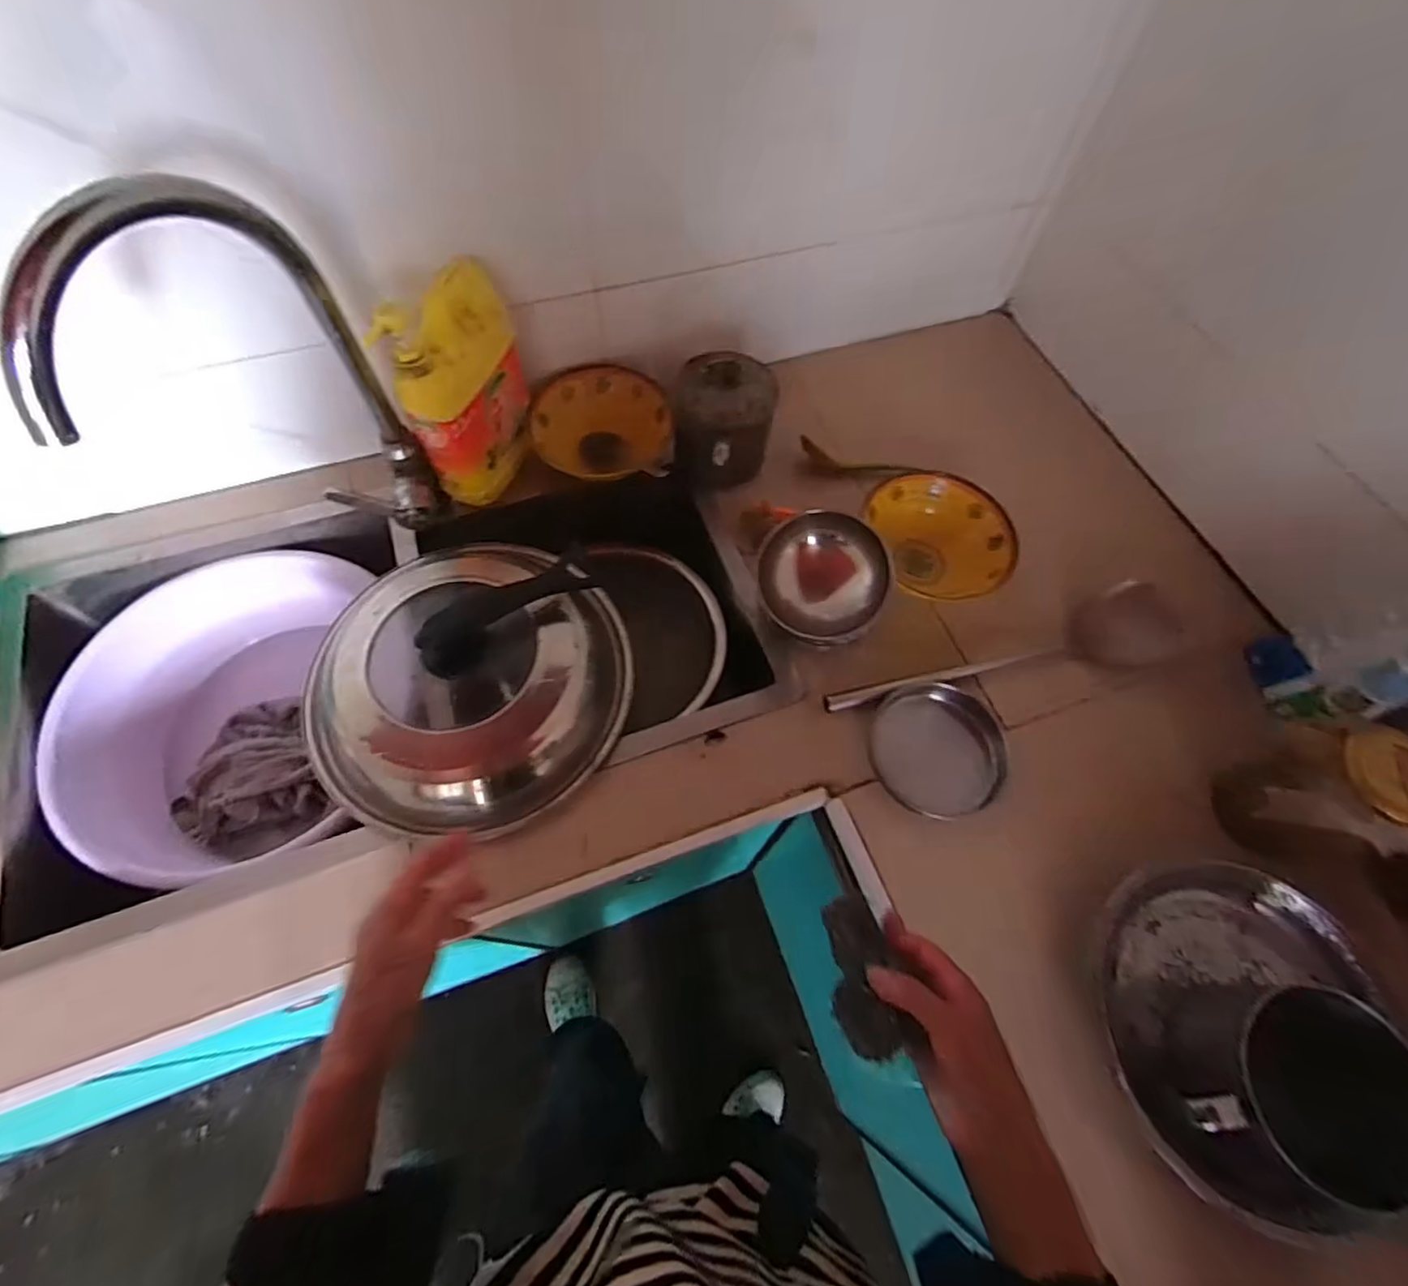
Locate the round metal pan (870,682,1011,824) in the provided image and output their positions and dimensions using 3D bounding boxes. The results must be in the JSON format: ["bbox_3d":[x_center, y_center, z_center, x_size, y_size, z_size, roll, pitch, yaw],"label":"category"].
[{"bbox_3d":[0.235,0.106,0.627,0.133,0.051,0.112,11,63,3],"label":"round metal pan"}]

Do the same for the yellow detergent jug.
[{"bbox_3d":[-0.237,-0.271,0.655,0.063,0.215,0.153,24,65,9],"label":"yellow detergent jug"}]

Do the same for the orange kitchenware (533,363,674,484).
[{"bbox_3d":[-0.126,-0.275,0.786,0.164,0.080,0.131,-12,64,-9],"label":"orange kitchenware"}]

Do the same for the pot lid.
[{"bbox_3d":[-0.218,0.034,0.625,0.274,0.111,0.292,1,63,-2],"label":"pot lid"}]

